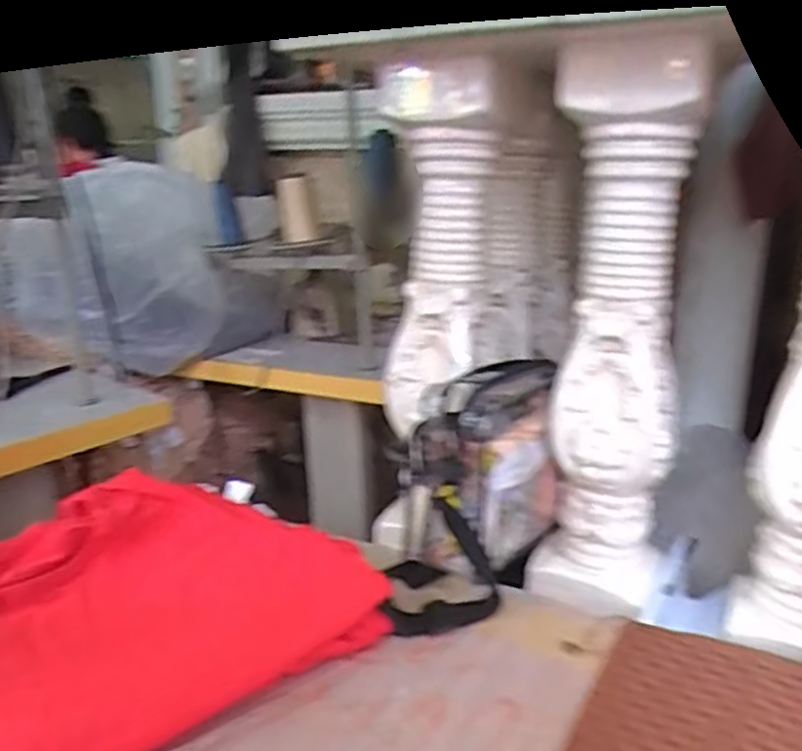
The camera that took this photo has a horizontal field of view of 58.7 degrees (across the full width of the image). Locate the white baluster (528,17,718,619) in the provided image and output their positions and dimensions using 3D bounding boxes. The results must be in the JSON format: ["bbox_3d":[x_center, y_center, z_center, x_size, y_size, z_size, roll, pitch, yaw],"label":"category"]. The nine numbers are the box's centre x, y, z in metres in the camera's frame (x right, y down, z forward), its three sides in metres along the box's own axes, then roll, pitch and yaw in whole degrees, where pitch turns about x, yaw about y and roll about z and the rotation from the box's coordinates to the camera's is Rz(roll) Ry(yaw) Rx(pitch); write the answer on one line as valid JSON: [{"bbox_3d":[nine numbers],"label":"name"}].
[{"bbox_3d":[0.220,-0.032,0.725,0.118,0.562,0.107,13,20,39],"label":"white baluster"}]

